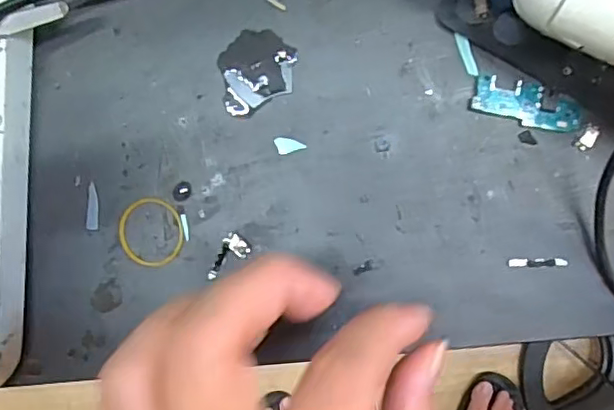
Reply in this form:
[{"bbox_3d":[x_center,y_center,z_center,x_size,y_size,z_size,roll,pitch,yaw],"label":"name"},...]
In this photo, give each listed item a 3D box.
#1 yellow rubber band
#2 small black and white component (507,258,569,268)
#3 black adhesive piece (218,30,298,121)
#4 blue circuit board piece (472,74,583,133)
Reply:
[{"bbox_3d":[-0.067,0.012,0.248,0.028,0.004,0.029,0,91,2],"label":"yellow rubber band"},{"bbox_3d":[0.097,0.024,0.243,0.024,0.004,0.004,-2,91,2],"label":"small black and white component"},{"bbox_3d":[-0.020,-0.056,0.245,0.032,0.004,0.034,-9,90,2],"label":"black adhesive piece"},{"bbox_3d":[0.091,-0.042,0.240,0.044,0.004,0.016,16,91,2],"label":"blue circuit board piece"}]

